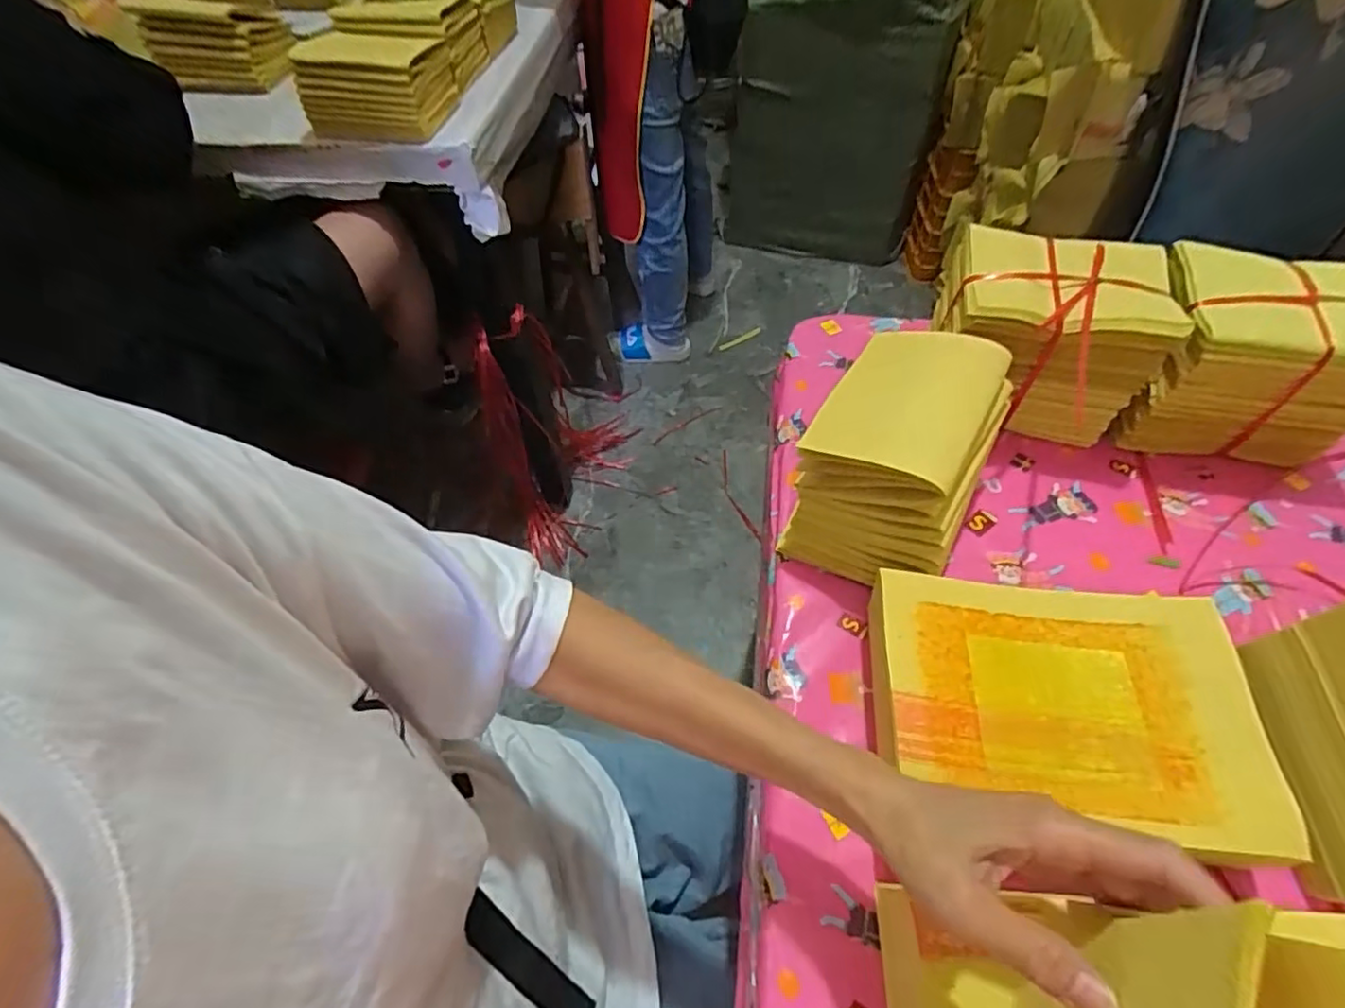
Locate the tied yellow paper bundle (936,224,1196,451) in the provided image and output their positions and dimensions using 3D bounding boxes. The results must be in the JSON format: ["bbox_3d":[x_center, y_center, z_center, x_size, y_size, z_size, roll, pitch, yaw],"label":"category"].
[{"bbox_3d":[0.333,-0.147,0.576,0.172,0.147,0.121,15,58,13],"label":"tied yellow paper bundle"}]

